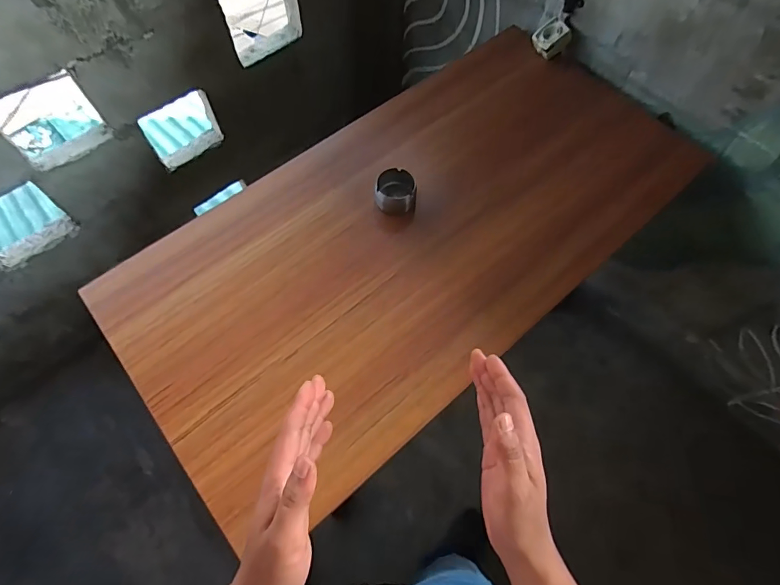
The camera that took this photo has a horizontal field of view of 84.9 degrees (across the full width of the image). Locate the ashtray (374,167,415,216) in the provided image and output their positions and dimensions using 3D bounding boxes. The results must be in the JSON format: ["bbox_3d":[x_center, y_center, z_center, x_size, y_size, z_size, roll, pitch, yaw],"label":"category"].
[{"bbox_3d":[0.011,-0.204,0.862,0.083,0.053,0.073,8,66,2],"label":"ashtray"}]

